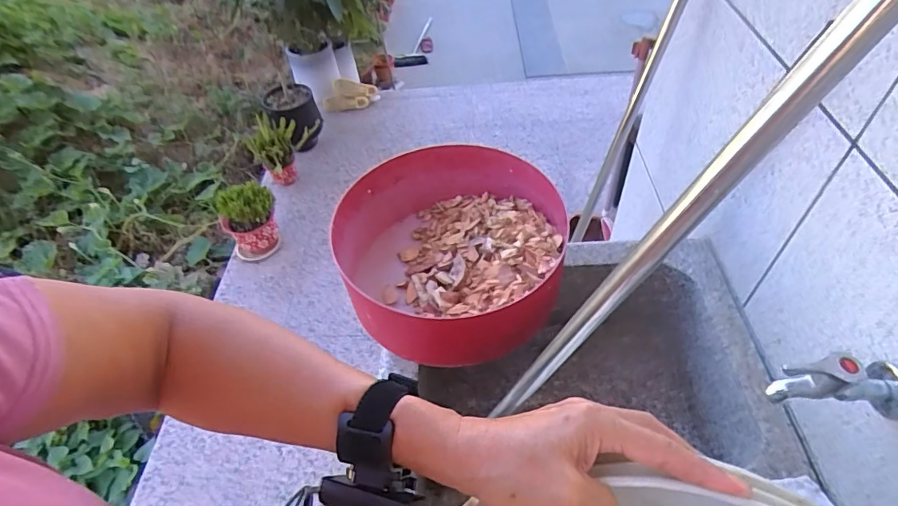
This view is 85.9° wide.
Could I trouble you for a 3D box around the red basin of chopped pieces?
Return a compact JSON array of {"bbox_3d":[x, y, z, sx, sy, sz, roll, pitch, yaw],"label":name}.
[{"bbox_3d":[0.000,-0.005,0.757,0.335,0.131,0.344,-1,51,1],"label":"red basin of chopped pieces"}]

